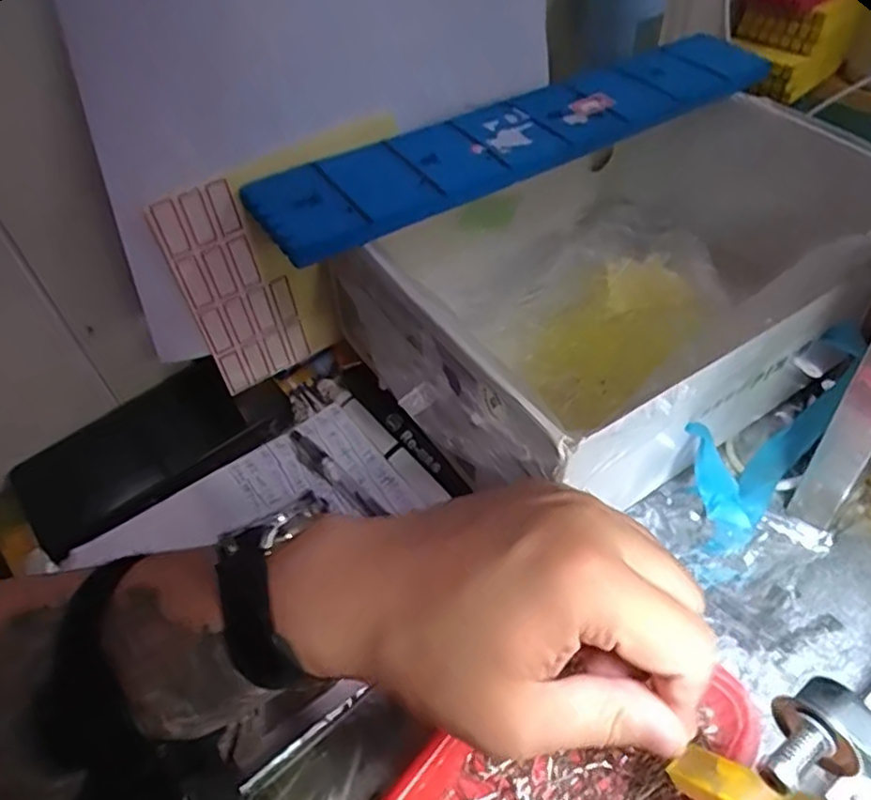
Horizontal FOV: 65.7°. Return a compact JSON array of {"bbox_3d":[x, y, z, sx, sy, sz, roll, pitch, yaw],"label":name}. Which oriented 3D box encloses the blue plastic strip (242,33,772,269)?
[{"bbox_3d":[0.061,-0.164,0.403,0.347,0.013,0.068,-28,59,-21],"label":"blue plastic strip"}]

